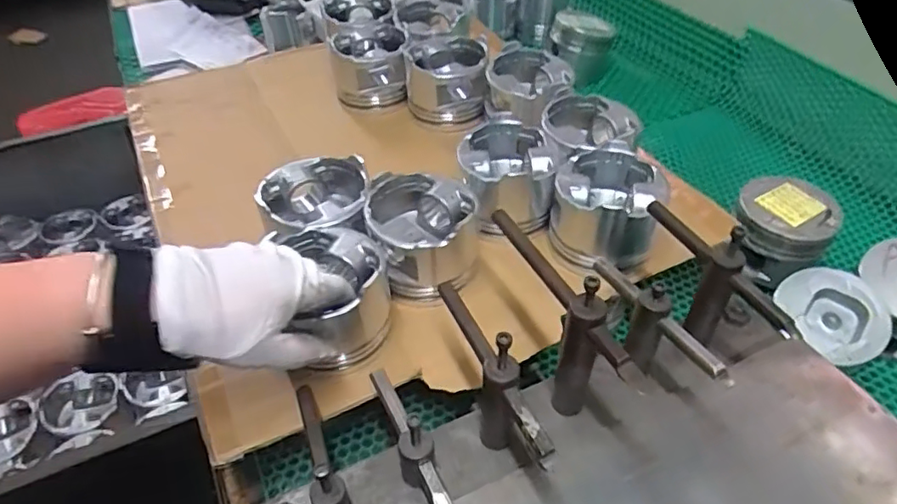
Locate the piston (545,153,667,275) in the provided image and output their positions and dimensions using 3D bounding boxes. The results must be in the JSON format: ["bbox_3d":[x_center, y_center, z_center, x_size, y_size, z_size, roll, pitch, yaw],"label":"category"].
[{"bbox_3d":[0.154,-0.041,0.580,0.101,0.075,0.102,-1,45,1],"label":"piston"}]

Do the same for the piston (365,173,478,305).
[{"bbox_3d":[-0.024,-0.016,0.541,0.097,0.072,0.101,-2,45,0],"label":"piston"}]

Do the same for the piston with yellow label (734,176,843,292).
[{"bbox_3d":[0.363,-0.023,0.656,0.093,0.071,0.098,-1,45,1],"label":"piston with yellow label"}]

